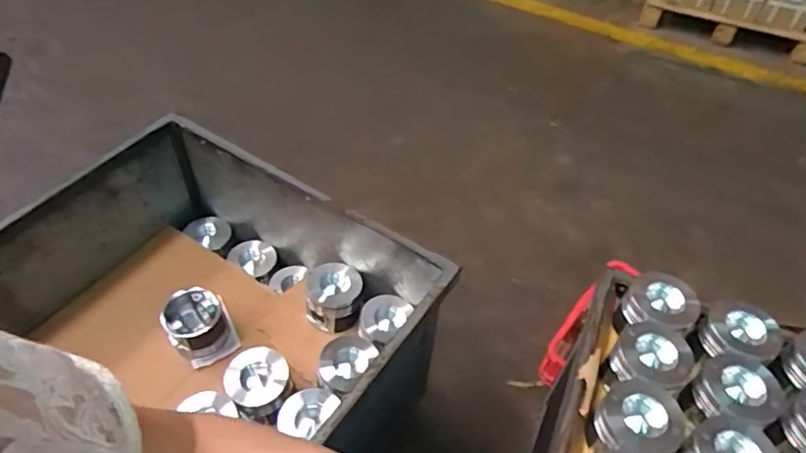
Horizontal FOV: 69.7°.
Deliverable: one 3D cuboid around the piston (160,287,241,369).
[{"bbox_3d":[-0.411,0.205,1.173,0.121,0.113,0.121,2,49,-2],"label":"piston"}]

